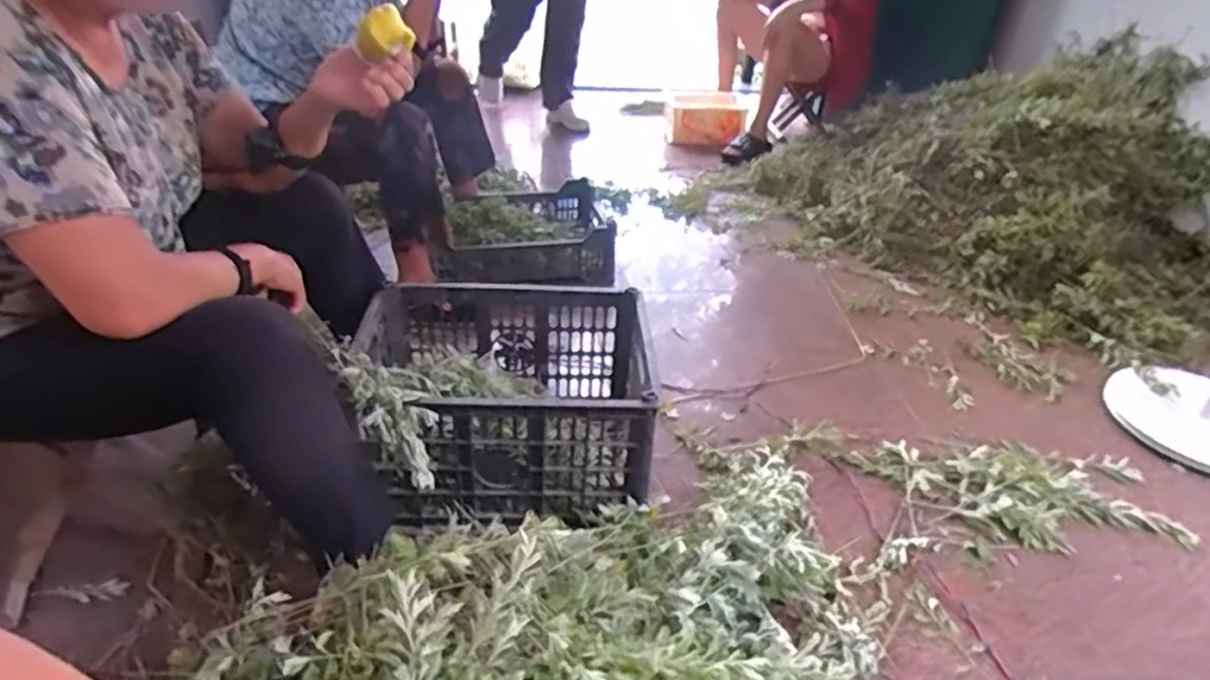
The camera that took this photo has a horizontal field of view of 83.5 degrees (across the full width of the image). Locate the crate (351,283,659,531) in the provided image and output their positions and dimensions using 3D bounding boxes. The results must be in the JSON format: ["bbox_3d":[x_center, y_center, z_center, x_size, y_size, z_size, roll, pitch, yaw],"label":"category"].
[{"bbox_3d":[-0.172,0.086,1.167,0.463,0.242,0.374,1,34,-5],"label":"crate"}]

